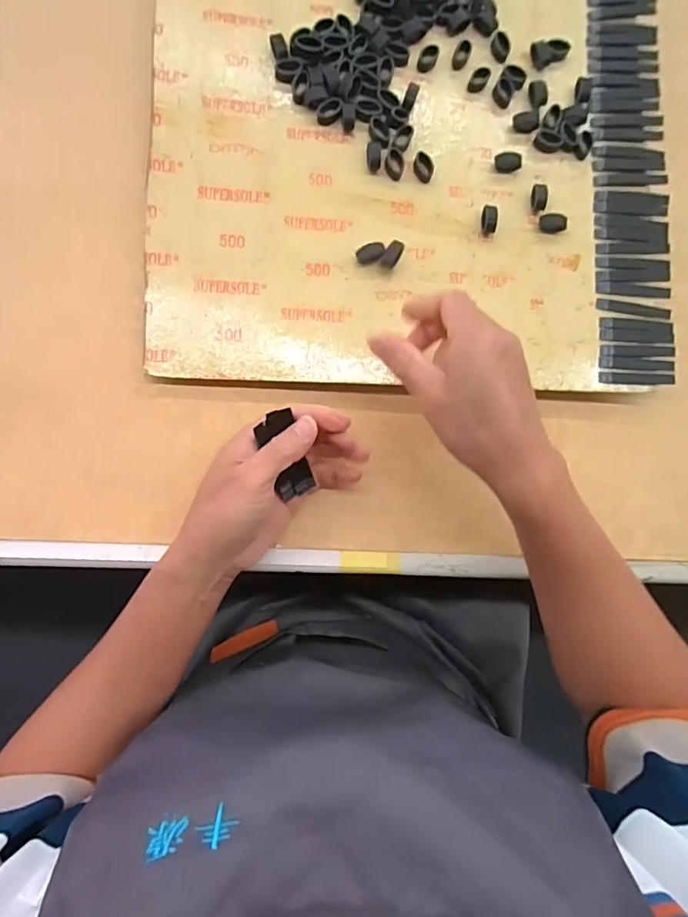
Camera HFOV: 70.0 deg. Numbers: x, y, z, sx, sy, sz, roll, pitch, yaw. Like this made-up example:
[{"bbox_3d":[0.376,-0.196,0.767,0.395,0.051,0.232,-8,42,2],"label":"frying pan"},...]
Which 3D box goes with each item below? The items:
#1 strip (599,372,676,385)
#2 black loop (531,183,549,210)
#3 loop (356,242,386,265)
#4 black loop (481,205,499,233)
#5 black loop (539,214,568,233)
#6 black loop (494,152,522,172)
[{"bbox_3d":[0.236,-0.065,0.398,0.062,0.010,0.009,3,87,-6],"label":"strip"},{"bbox_3d":[0.158,-0.213,0.400,0.009,0.014,0.022,4,87,-6],"label":"black loop"},{"bbox_3d":[0.021,-0.159,0.382,0.021,0.012,0.015,-22,90,-7],"label":"loop"},{"bbox_3d":[0.116,-0.192,0.394,0.011,0.014,0.022,1,87,-6],"label":"black loop"},{"bbox_3d":[0.171,-0.191,0.400,0.023,0.009,0.013,-4,88,-7],"label":"black loop"},{"bbox_3d":[0.134,-0.243,0.403,0.020,0.010,0.012,-14,89,-7],"label":"black loop"}]

